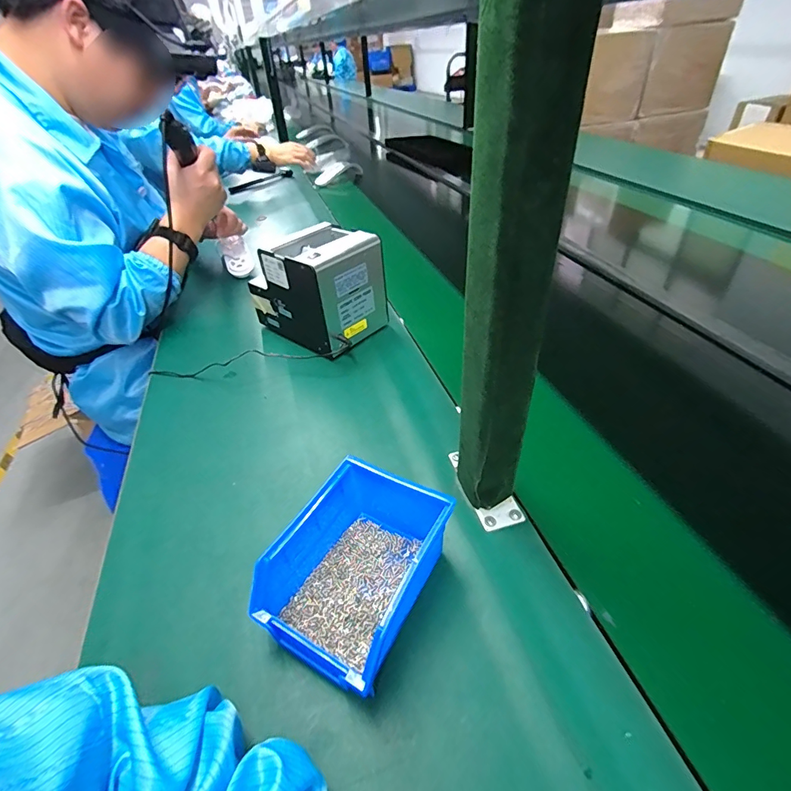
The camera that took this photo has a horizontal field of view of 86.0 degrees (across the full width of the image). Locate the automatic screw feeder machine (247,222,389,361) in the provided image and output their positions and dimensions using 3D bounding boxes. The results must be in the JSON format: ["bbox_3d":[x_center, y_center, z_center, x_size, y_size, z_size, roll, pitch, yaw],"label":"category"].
[{"bbox_3d":[-0.120,-0.168,0.655,0.174,0.153,0.129,28,50,32],"label":"automatic screw feeder machine"}]

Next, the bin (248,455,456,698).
[{"bbox_3d":[-0.022,0.128,0.346,0.106,0.073,0.170,18,46,25],"label":"bin"}]

